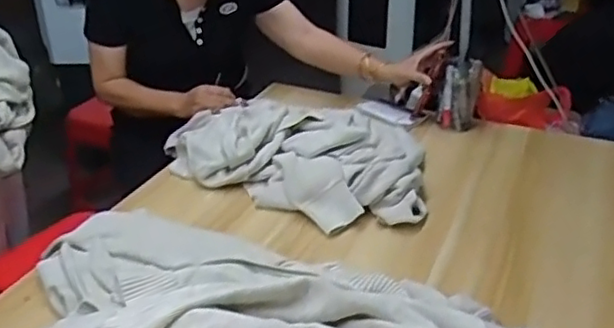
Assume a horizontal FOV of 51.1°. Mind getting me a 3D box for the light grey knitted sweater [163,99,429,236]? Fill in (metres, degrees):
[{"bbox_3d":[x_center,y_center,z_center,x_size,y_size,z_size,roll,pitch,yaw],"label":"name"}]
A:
[{"bbox_3d":[-0.031,-0.017,1.291,0.526,0.119,0.405,0,30,-1],"label":"light grey knitted sweater"}]

